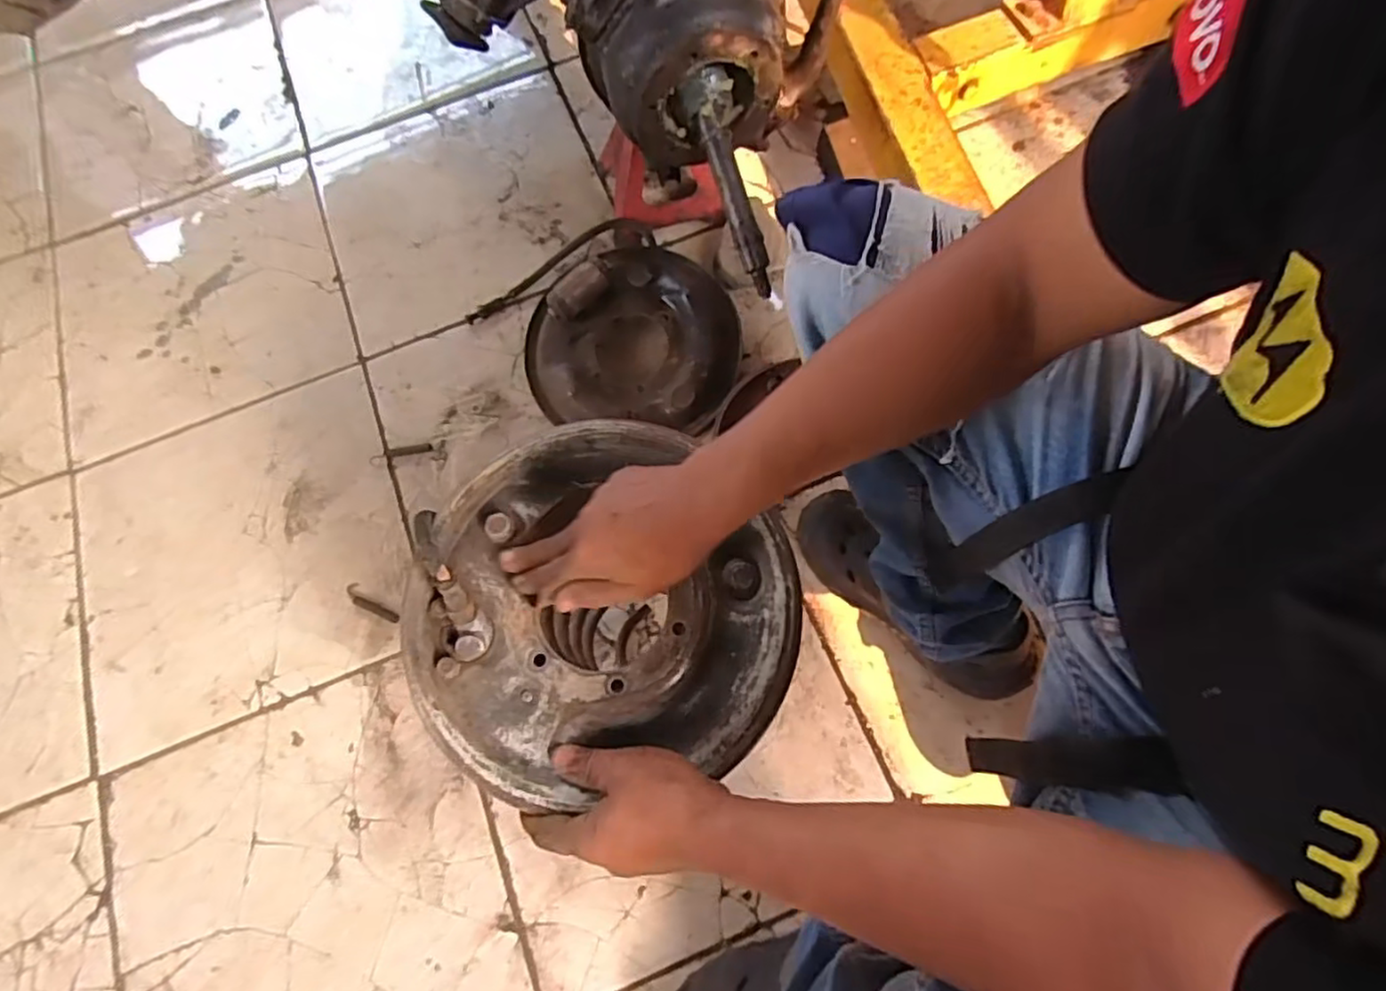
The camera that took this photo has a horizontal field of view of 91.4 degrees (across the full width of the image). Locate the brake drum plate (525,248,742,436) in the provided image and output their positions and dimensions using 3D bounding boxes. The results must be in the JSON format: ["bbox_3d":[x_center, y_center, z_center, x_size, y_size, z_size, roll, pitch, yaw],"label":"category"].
[{"bbox_3d":[-0.082,-0.206,0.881,0.275,0.089,0.245,4,71,3],"label":"brake drum plate"}]

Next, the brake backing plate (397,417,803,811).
[{"bbox_3d":[-0.067,0.068,0.472,0.266,0.055,0.249,-1,71,2],"label":"brake backing plate"}]

